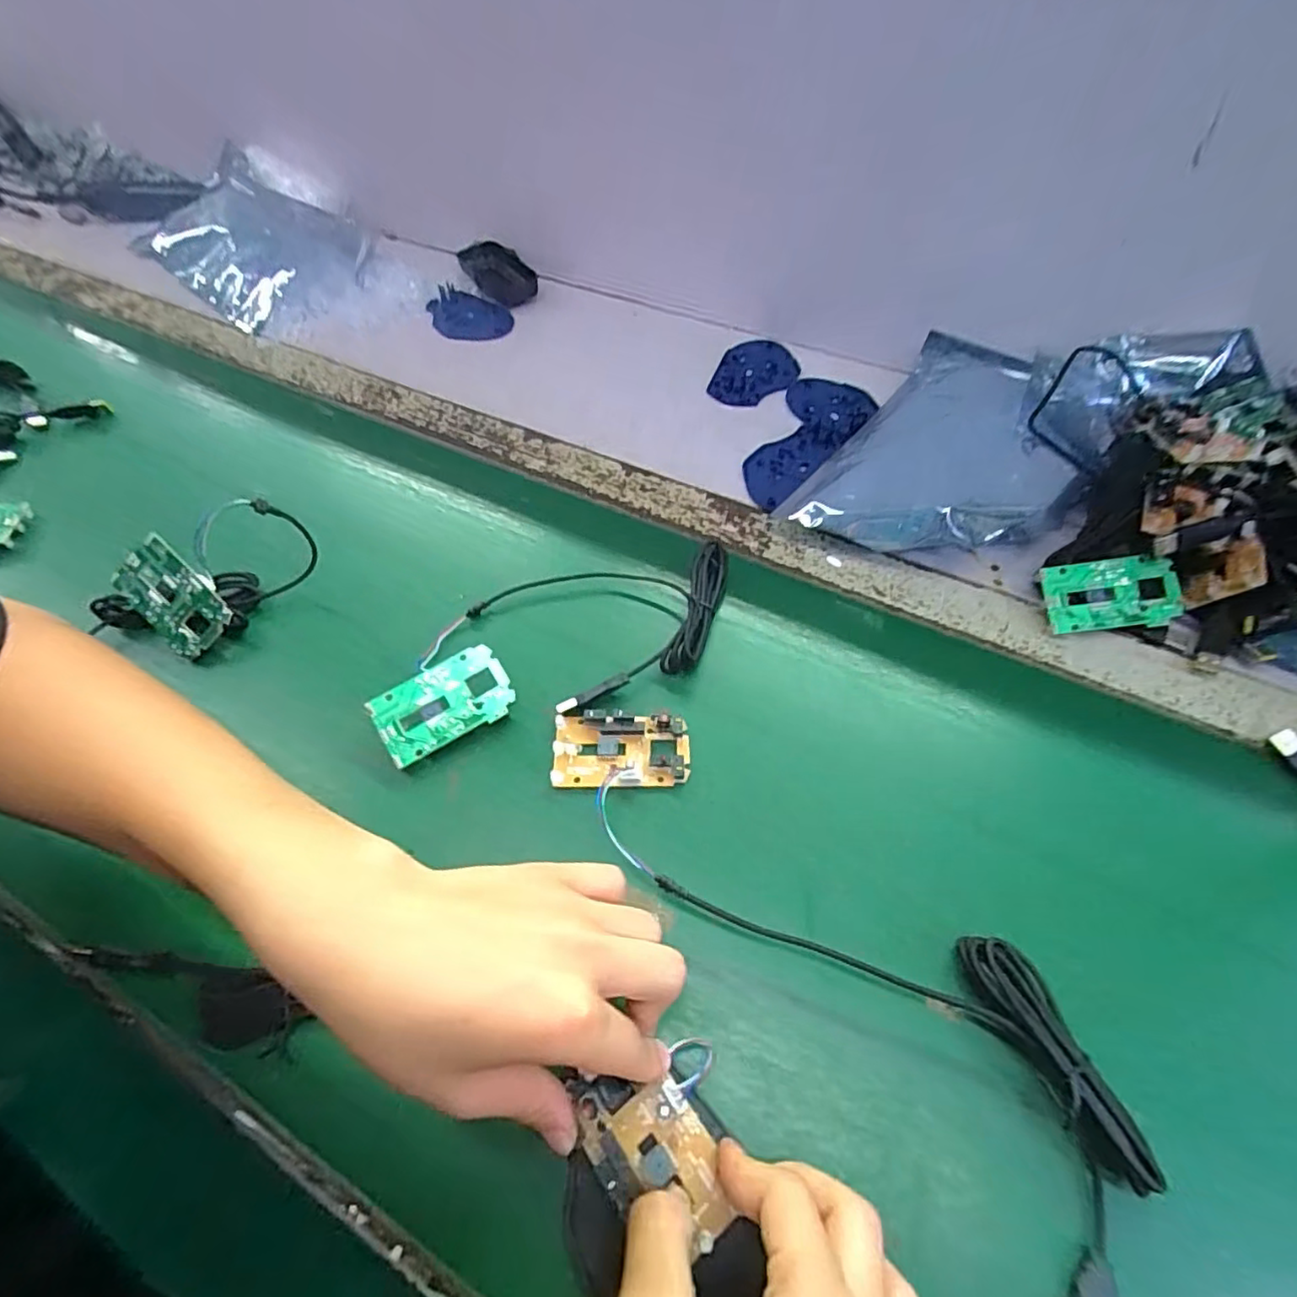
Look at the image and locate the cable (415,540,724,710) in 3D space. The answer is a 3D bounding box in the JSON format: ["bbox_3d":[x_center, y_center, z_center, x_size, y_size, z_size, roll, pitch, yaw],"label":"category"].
[{"bbox_3d":[-0.040,-0.013,0.403,0.207,0.026,0.106,-11,55,-6],"label":"cable"}]

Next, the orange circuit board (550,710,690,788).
[{"bbox_3d":[-0.017,0.057,0.365,0.078,0.016,0.044,-3,55,0],"label":"orange circuit board"}]

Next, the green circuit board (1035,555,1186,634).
[{"bbox_3d":[0.293,-0.034,0.398,0.076,0.004,0.044,-5,83,6],"label":"green circuit board"}]

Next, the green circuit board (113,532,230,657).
[{"bbox_3d":[-0.310,-0.035,0.408,0.079,0.006,0.044,45,95,1],"label":"green circuit board"}]

